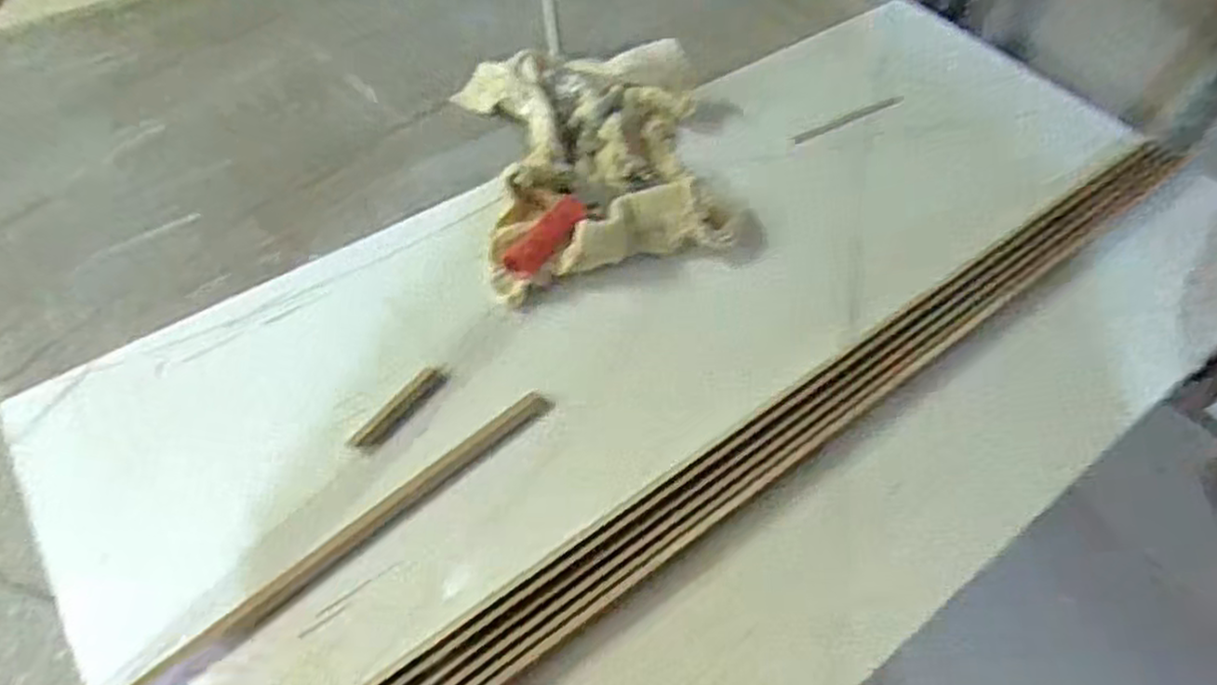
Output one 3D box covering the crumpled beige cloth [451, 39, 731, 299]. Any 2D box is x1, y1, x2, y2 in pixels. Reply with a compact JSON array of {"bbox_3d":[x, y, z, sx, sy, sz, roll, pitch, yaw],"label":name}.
[{"bbox_3d":[-0.016,-0.213,0.797,0.260,0.066,0.352,-9,57,-9],"label":"crumpled beige cloth"}]

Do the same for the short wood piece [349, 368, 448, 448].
[{"bbox_3d":[-0.181,0.055,0.637,0.021,0.008,0.098,32,60,17],"label":"short wood piece"}]

